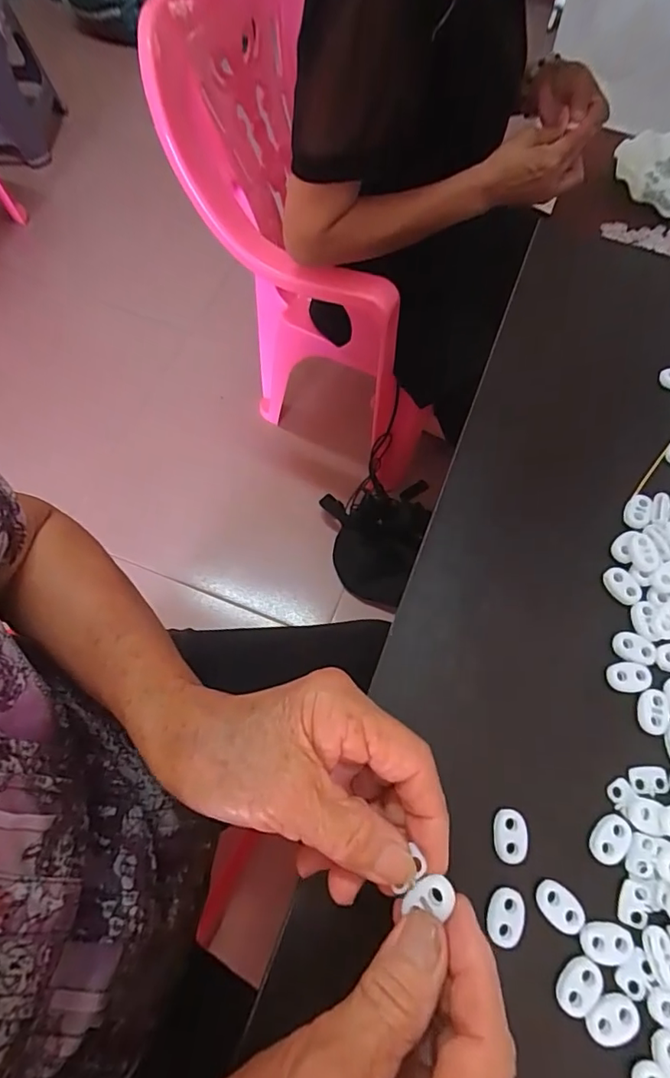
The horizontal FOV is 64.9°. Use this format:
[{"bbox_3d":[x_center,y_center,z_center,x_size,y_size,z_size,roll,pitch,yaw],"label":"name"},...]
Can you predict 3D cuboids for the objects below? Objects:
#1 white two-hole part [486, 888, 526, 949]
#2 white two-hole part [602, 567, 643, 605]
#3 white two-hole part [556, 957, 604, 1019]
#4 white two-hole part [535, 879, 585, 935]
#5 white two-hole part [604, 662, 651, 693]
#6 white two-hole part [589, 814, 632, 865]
[{"bbox_3d":[0.077,0.171,0.237,0.016,0.004,0.023,17,68,6],"label":"white two-hole part"},{"bbox_3d":[0.164,0.026,0.300,0.016,0.004,0.022,-33,72,-14],"label":"white two-hole part"},{"bbox_3d":[0.107,0.194,0.228,0.017,0.004,0.023,36,71,13],"label":"white two-hole part"},{"bbox_3d":[0.103,0.167,0.239,0.023,0.004,0.016,38,72,14],"label":"white two-hole part"},{"bbox_3d":[0.157,0.073,0.279,0.022,0.004,0.015,-6,68,-4],"label":"white two-hole part"},{"bbox_3d":[0.132,0.142,0.250,0.016,0.004,0.023,36,71,13],"label":"white two-hole part"}]

